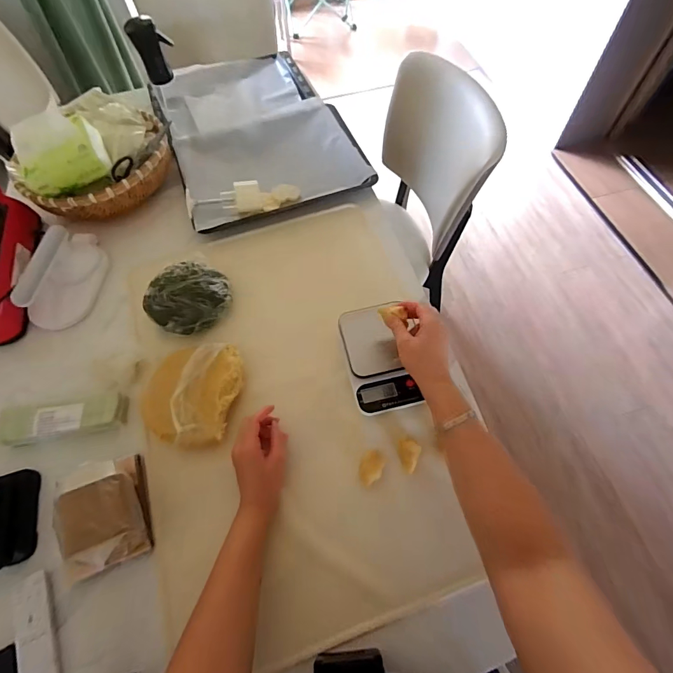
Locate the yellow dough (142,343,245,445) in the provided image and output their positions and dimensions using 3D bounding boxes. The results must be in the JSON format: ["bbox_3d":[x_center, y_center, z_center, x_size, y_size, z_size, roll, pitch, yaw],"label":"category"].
[{"bbox_3d":[-0.222,0.080,0.588,0.141,0.040,0.161,11,64,7],"label":"yellow dough"}]

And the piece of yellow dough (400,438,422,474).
[{"bbox_3d":[0.108,0.172,0.554,0.028,0.020,0.044,-10,63,-3],"label":"piece of yellow dough"}]

